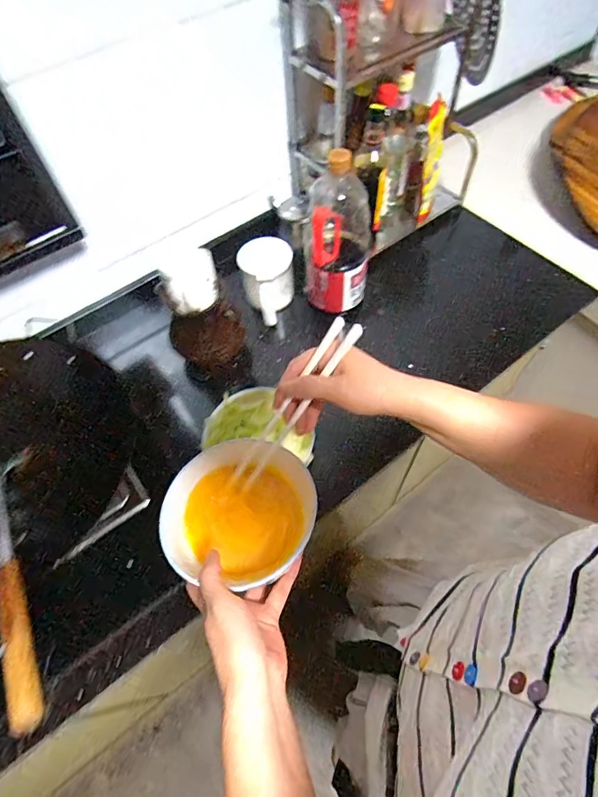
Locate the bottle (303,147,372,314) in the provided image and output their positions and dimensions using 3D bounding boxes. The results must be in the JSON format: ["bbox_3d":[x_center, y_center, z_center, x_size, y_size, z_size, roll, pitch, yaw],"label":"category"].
[{"bbox_3d":[0.063,-0.286,0.753,0.109,0.260,0.125,-1,60,3],"label":"bottle"}]

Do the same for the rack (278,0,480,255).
[{"bbox_3d":[0.173,-0.544,0.809,0.360,0.421,0.163,-23,61,-10],"label":"rack"}]

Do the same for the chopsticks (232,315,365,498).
[{"bbox_3d":[-0.009,0.011,0.436,0.029,0.217,0.028,46,29,25],"label":"chopsticks"}]

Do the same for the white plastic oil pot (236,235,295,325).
[{"bbox_3d":[-0.057,-0.228,0.840,0.100,0.107,0.132,-9,60,-2],"label":"white plastic oil pot"}]

